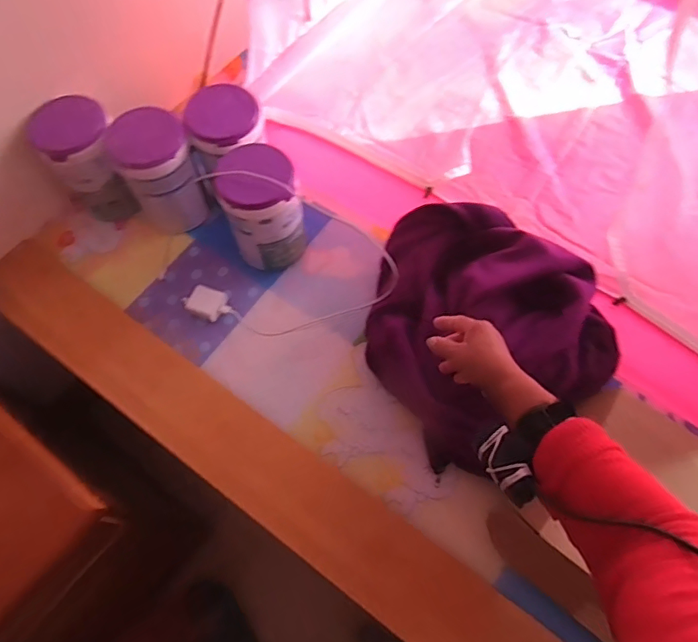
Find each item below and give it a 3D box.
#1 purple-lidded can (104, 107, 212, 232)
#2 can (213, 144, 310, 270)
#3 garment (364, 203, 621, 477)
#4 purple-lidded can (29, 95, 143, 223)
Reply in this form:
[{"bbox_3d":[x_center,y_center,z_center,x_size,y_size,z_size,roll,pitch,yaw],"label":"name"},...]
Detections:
[{"bbox_3d":[-0.326,-0.252,0.903,0.118,0.210,0.118,-1,65,1],"label":"purple-lidded can"},{"bbox_3d":[-0.140,-0.191,0.870,0.116,0.208,0.123,-1,65,1],"label":"can"},{"bbox_3d":[0.190,0.007,0.768,0.310,0.159,0.381,-36,69,-16],"label":"garment"},{"bbox_3d":[-0.450,-0.268,0.906,0.121,0.220,0.128,-1,65,1],"label":"purple-lidded can"}]

